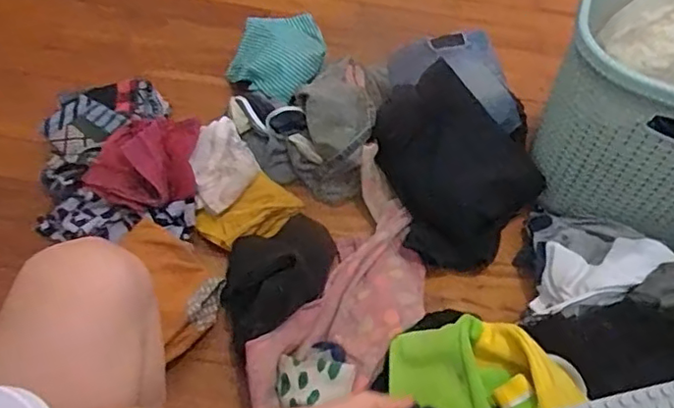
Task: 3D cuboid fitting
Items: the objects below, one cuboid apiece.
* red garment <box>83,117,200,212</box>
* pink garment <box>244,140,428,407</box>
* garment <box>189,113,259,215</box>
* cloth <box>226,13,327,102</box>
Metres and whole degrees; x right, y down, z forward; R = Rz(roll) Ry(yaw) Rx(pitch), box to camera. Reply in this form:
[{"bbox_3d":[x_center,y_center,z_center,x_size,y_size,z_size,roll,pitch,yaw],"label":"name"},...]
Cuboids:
[{"bbox_3d":[-0.333,-0.073,1.007,0.181,0.063,0.170,-2,53,-6],"label":"red garment"},{"bbox_3d":[0.035,0.137,0.921,0.197,0.099,0.473,24,54,13],"label":"pink garment"},{"bbox_3d":[-0.209,-0.072,1.009,0.121,0.071,0.141,-34,62,-26],"label":"garment"},{"bbox_3d":[-0.125,-0.308,1.200,0.190,0.089,0.177,36,58,21],"label":"cloth"}]

